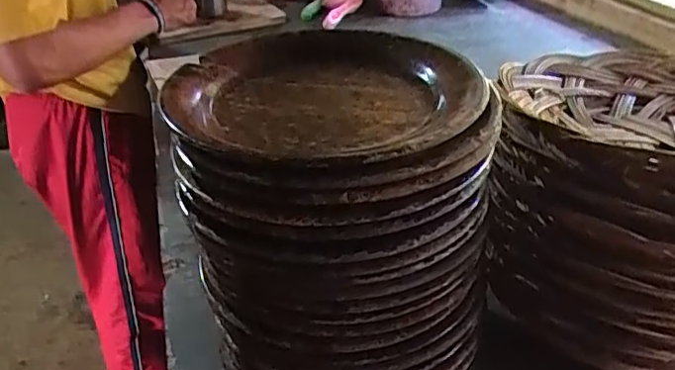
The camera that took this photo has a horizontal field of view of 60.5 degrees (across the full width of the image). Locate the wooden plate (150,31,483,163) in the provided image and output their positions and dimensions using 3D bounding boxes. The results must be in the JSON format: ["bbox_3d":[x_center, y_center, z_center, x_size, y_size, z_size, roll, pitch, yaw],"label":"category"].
[{"bbox_3d":[-0.011,-0.054,0.351,0.179,0.029,0.185,-17,36,-21],"label":"wooden plate"}]

